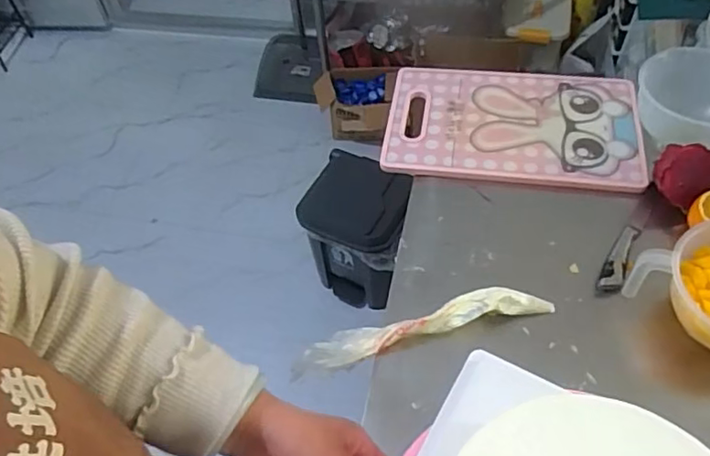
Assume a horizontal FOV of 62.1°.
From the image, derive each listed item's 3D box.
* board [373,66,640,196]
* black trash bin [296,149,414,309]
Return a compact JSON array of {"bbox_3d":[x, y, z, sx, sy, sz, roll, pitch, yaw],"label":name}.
[{"bbox_3d":[0.228,-0.152,0.866,0.353,0.019,0.223,6,53,9],"label":"board"},{"bbox_3d":[0.012,0.017,1.481,0.252,0.346,0.251,13,55,14],"label":"black trash bin"}]

